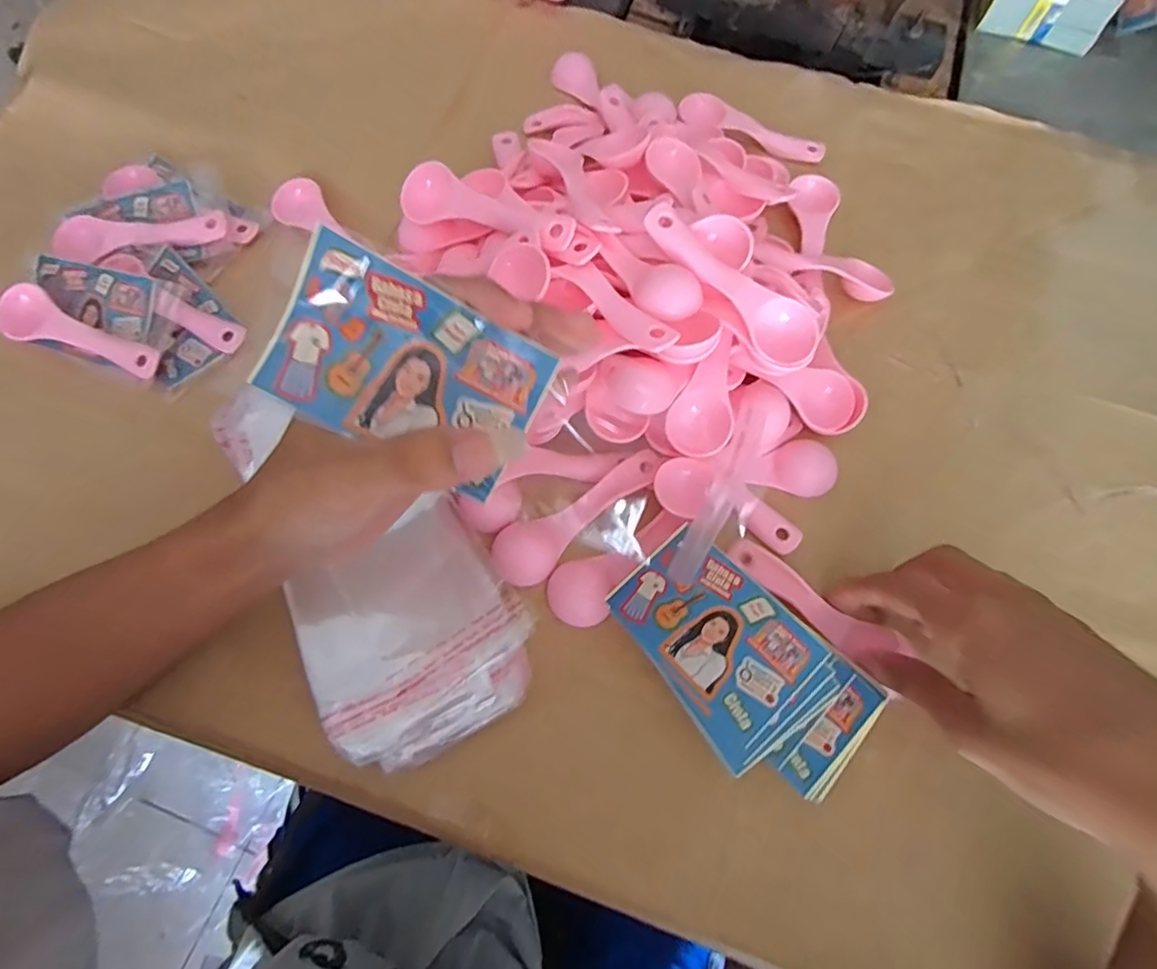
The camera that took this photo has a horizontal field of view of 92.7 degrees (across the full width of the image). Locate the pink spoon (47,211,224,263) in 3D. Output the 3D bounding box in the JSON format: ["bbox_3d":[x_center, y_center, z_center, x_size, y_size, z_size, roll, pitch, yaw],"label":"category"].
[{"bbox_3d":[-0.295,-0.168,0.373,0.108,0.008,0.037,-7,69,-4],"label":"pink spoon"}]

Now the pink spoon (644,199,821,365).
[{"bbox_3d":[0.082,-0.108,0.293,0.031,0.019,0.110,-41,75,-16],"label":"pink spoon"}]

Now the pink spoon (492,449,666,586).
[{"bbox_3d":[-0.001,0.015,0.309,0.106,0.015,0.033,-36,74,-14],"label":"pink spoon"}]

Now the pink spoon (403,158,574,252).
[{"bbox_3d":[-0.052,-0.156,0.316,0.108,0.024,0.028,24,70,8],"label":"pink spoon"}]

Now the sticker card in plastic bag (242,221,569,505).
[{"bbox_3d":[-0.060,-0.039,0.193,0.090,0.007,0.057,29,100,-7],"label":"sticker card in plastic bag"}]

